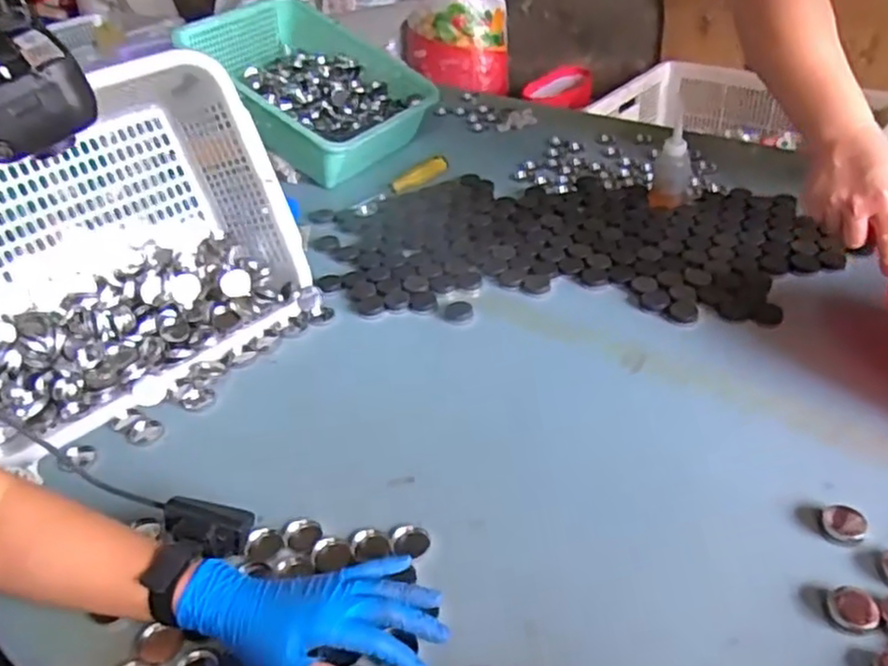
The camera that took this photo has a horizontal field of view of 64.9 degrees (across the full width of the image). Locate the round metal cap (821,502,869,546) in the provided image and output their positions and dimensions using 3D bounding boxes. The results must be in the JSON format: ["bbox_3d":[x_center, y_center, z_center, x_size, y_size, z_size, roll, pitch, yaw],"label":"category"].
[{"bbox_3d":[0.341,0.161,0.594,0.035,0.005,0.040,23,46,32],"label":"round metal cap"}]

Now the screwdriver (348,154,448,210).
[{"bbox_3d":[-0.071,-0.248,1.158,0.193,0.027,0.042,-28,42,-26],"label":"screwdriver"}]

